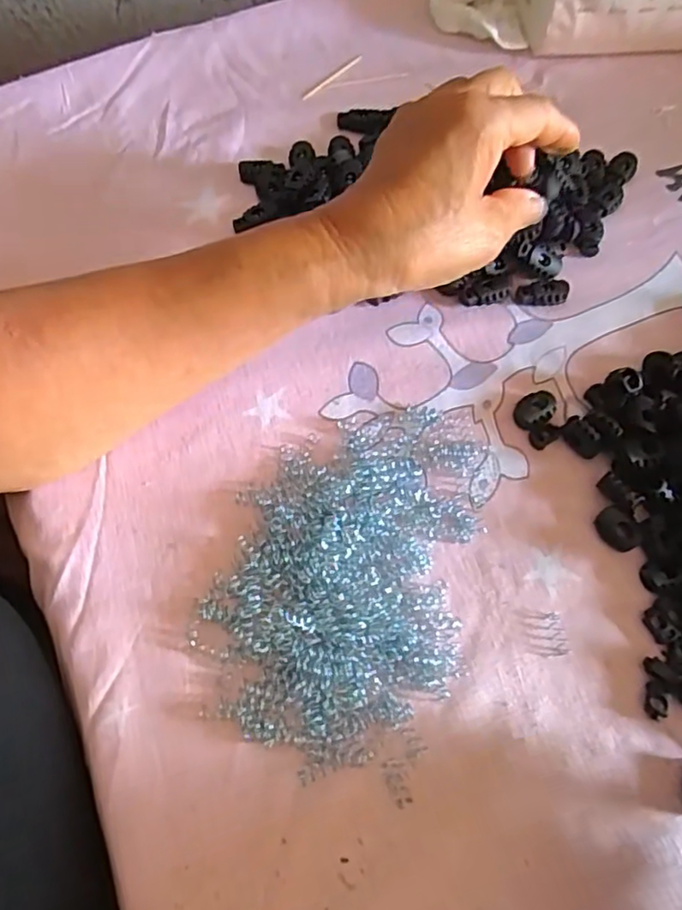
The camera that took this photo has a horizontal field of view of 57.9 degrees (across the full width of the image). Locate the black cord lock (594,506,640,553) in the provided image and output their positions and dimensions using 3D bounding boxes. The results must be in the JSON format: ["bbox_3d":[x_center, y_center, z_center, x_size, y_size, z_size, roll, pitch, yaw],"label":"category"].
[{"bbox_3d":[0.131,0.036,0.293,0.013,0.010,0.021,-31,69,-13],"label":"black cord lock"}]

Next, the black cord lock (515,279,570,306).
[{"bbox_3d":[0.115,-0.091,0.352,0.031,0.007,0.014,-10,66,-5],"label":"black cord lock"}]

